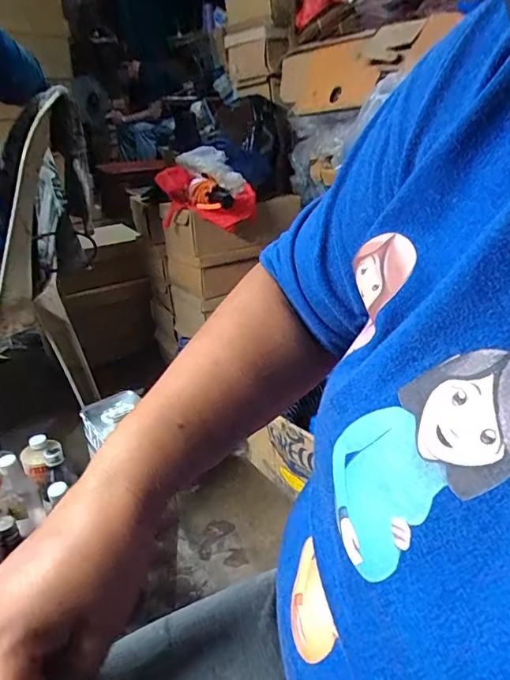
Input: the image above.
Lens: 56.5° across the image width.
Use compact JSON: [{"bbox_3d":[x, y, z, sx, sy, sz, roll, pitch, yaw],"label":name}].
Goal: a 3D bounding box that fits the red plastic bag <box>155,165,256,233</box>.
[{"bbox_3d":[-0.116,-0.308,1.102,0.230,0.134,0.143,14,26,-6],"label":"red plastic bag"}]

